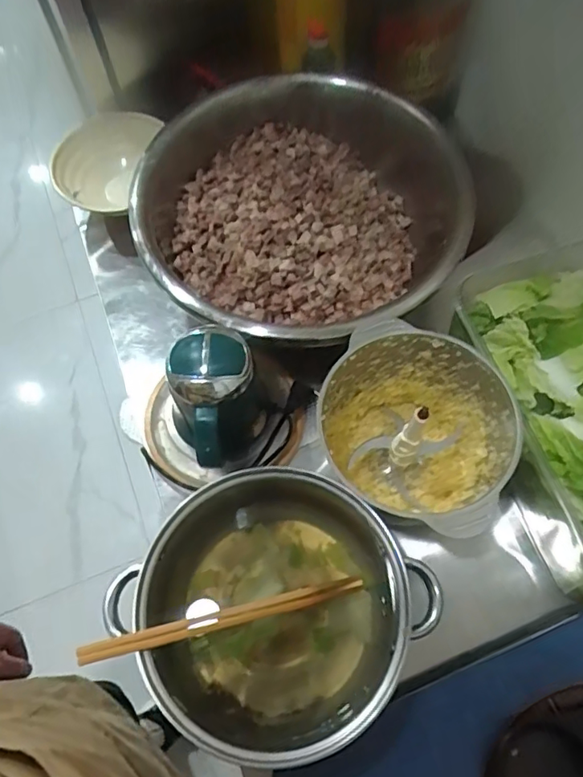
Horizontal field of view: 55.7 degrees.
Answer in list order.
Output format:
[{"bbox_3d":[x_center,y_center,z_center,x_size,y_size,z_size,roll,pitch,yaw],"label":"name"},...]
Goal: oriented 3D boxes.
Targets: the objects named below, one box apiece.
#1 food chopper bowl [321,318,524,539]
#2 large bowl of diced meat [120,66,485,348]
[{"bbox_3d":[0.122,0.051,0.577,0.176,0.135,0.176,-1,65,1],"label":"food chopper bowl"},{"bbox_3d":[0.019,-0.209,0.683,0.385,0.119,0.362,-1,65,1],"label":"large bowl of diced meat"}]

